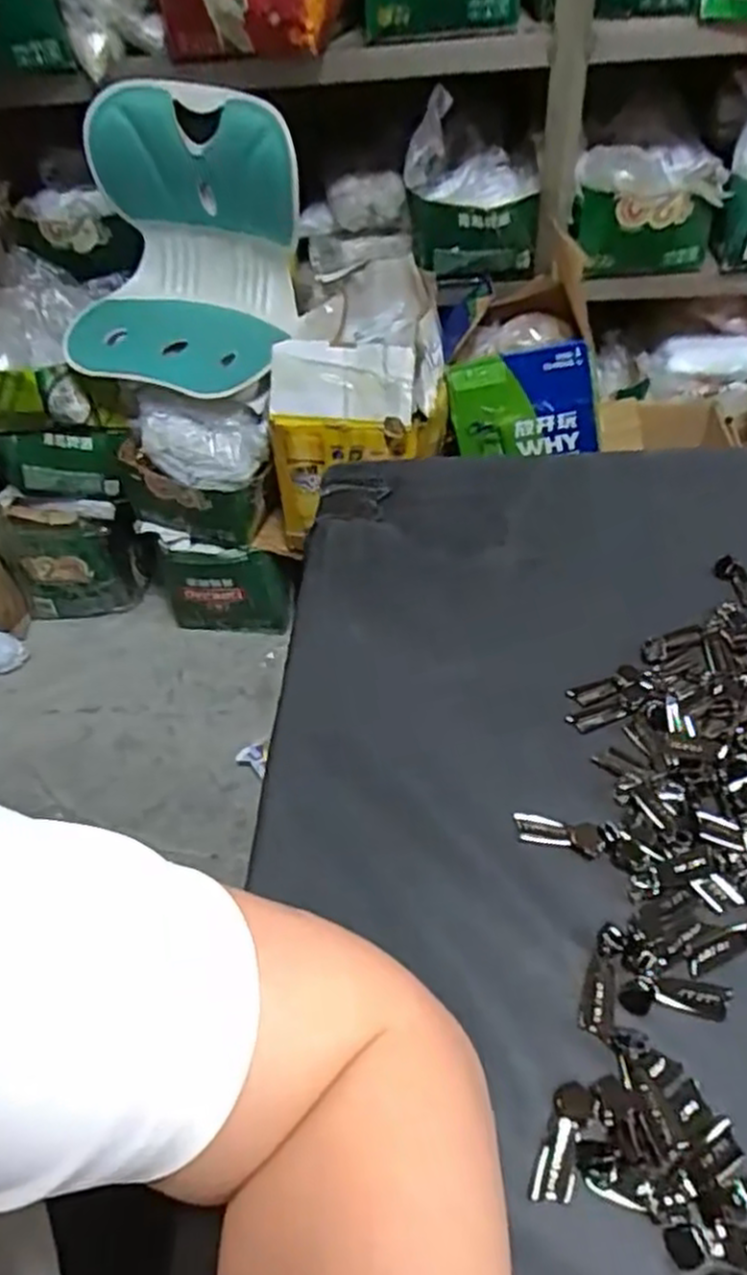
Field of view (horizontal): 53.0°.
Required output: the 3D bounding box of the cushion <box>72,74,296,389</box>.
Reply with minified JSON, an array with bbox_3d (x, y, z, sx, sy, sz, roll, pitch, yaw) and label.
[{"bbox_3d":[-0.325,-0.648,1.223,0.391,0.340,0.400,0,48,6],"label":"cushion"}]

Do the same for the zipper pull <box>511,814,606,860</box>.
[{"bbox_3d":[0.082,0.086,0.332,0.039,0.006,0.015,13,50,17],"label":"zipper pull"}]

